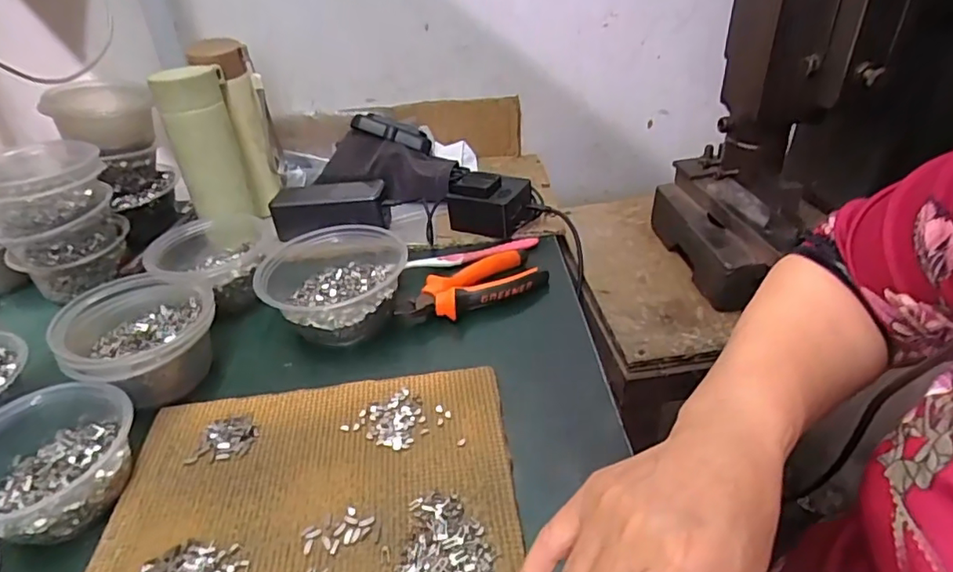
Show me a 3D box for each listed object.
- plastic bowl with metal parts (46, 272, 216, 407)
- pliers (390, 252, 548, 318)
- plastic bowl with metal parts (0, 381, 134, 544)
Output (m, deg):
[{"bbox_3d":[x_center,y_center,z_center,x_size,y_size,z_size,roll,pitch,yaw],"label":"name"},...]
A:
[{"bbox_3d":[-0.278,0.042,0.478,0.111,0.072,0.113,-2,34,1],"label":"plastic bowl with metal parts"},{"bbox_3d":[-0.003,0.001,0.559,0.148,0.028,0.069,-21,38,-24],"label":"pliers"},{"bbox_3d":[-0.301,0.119,0.391,0.113,0.048,0.108,-2,34,1],"label":"plastic bowl with metal parts"}]

